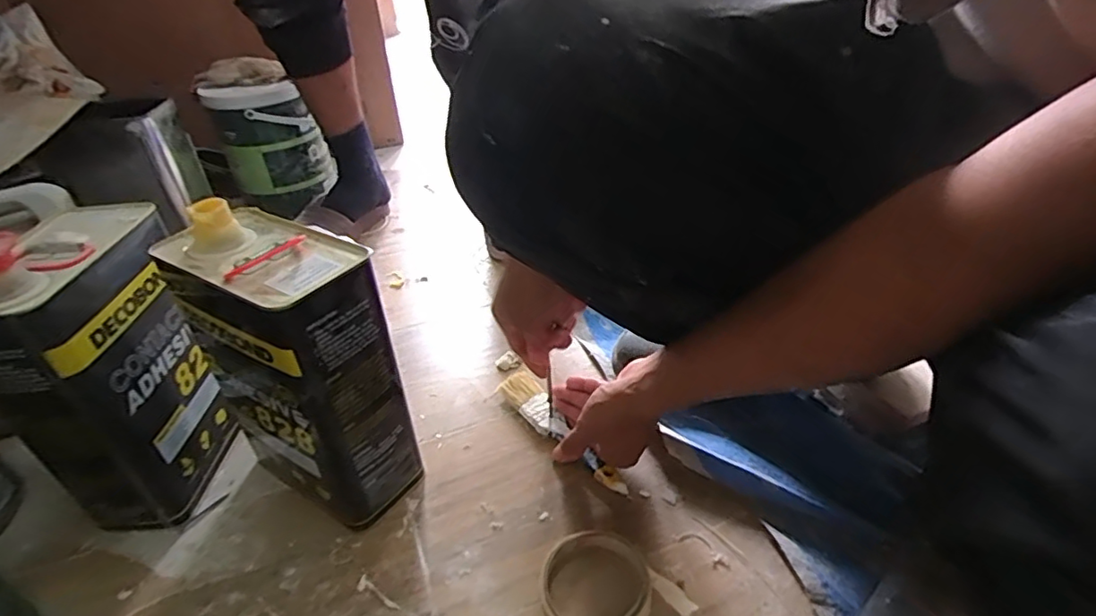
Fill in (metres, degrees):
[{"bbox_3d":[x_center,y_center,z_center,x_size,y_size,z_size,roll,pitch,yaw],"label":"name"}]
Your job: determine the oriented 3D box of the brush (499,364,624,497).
[{"bbox_3d":[0.011,0.122,0.577,0.032,0.018,0.185,-26,43,-26],"label":"brush"}]

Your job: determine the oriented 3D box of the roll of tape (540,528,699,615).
[{"bbox_3d":[0.046,0.214,0.450,0.102,0.019,0.090,-17,39,-16],"label":"roll of tape"}]

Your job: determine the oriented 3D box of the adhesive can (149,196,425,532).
[{"bbox_3d":[-0.217,0.050,0.501,0.193,0.247,0.097,23,45,30],"label":"adhesive can"}]

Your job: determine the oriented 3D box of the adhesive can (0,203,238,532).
[{"bbox_3d":[-0.374,0.048,0.509,0.091,0.262,0.171,1,38,6],"label":"adhesive can"}]

